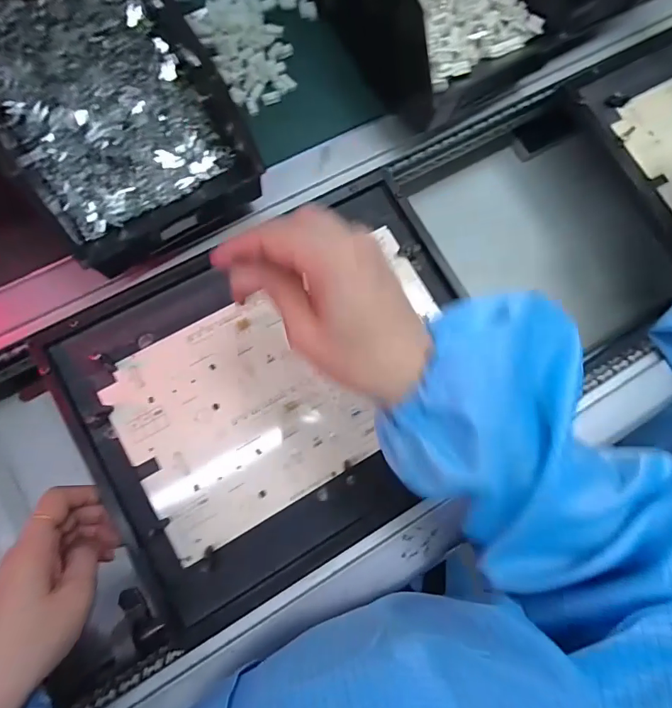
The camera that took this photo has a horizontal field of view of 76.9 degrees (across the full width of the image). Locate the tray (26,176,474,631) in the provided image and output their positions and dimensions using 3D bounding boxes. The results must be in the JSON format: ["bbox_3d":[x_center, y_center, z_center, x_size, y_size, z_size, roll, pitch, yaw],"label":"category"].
[{"bbox_3d":[-0.035,0.029,0.360,0.337,0.035,0.261,-28,85,-5],"label":"tray"}]

